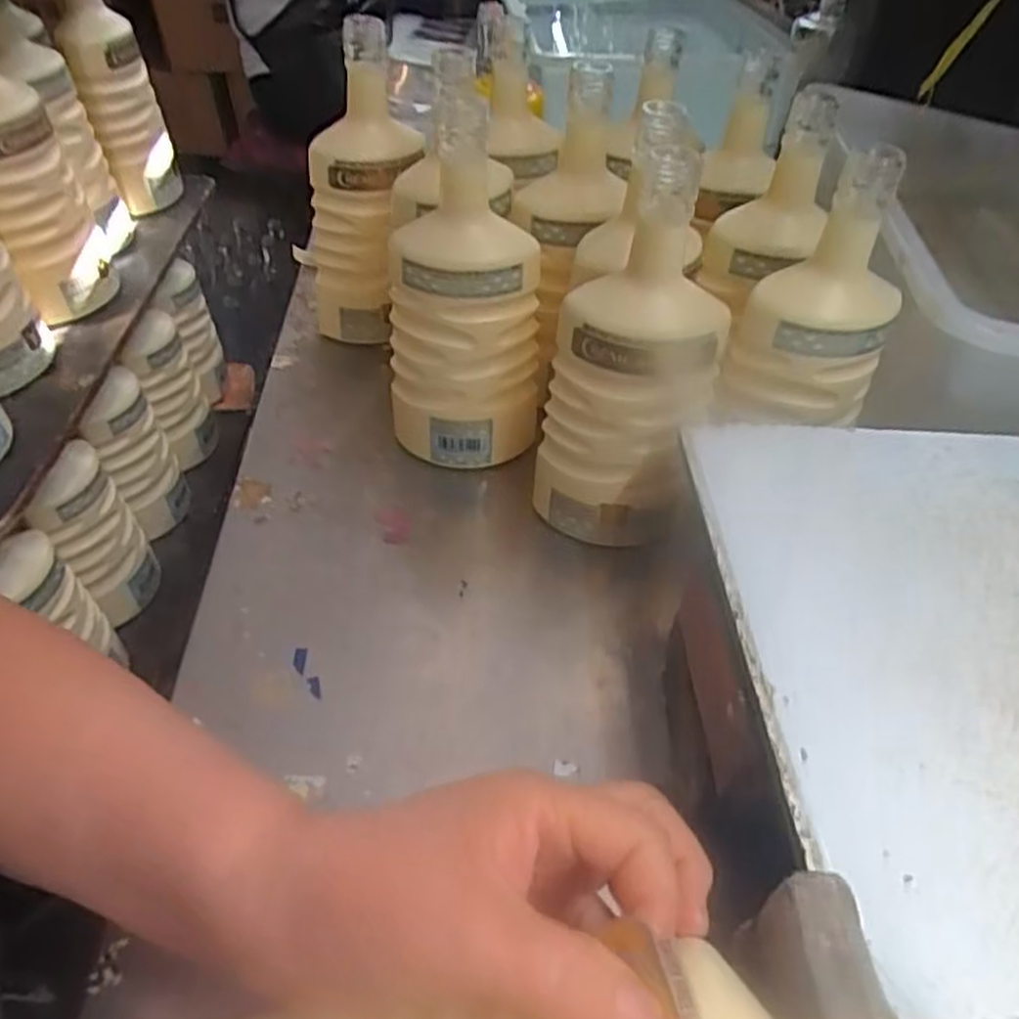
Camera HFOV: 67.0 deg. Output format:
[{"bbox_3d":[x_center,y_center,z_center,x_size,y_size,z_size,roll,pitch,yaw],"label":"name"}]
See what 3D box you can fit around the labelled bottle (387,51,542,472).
[{"bbox_3d":[-0.032,-0.137,0.540,0.089,0.256,0.080,-31,54,-30],"label":"labelled bottle"}]

